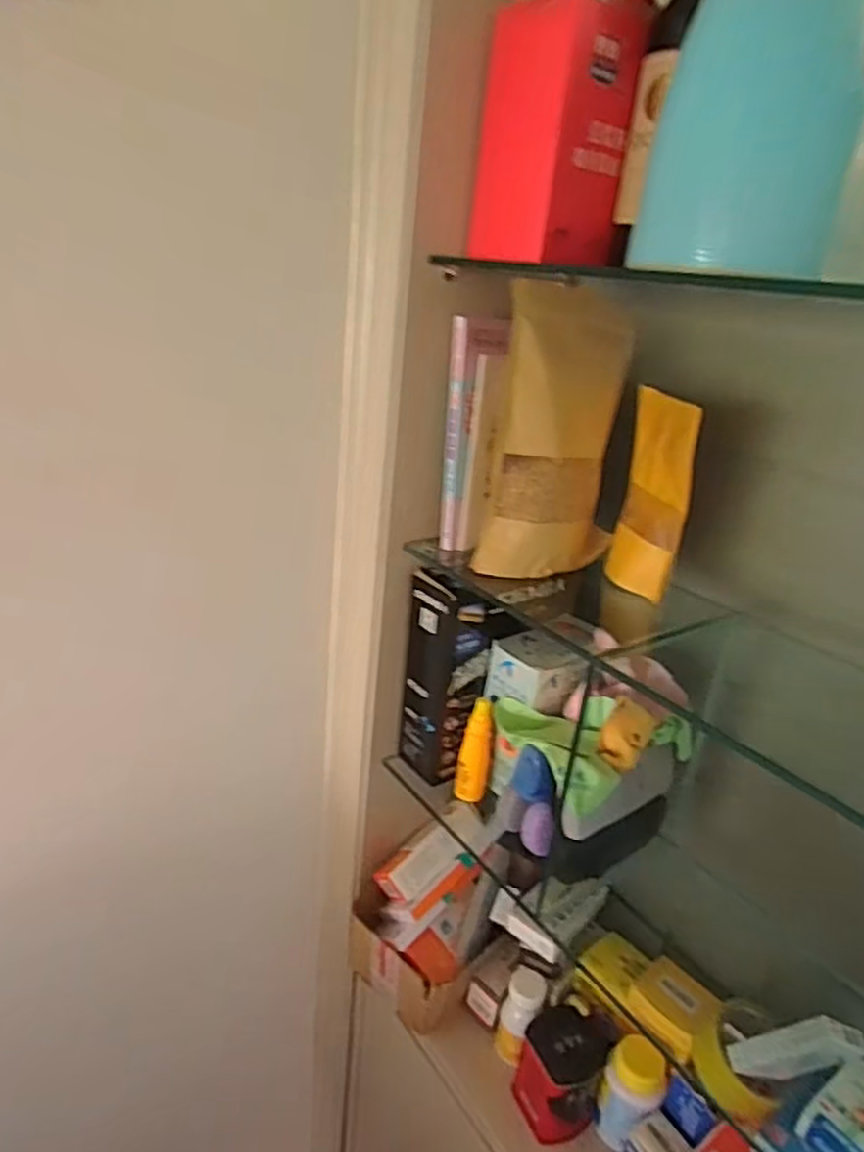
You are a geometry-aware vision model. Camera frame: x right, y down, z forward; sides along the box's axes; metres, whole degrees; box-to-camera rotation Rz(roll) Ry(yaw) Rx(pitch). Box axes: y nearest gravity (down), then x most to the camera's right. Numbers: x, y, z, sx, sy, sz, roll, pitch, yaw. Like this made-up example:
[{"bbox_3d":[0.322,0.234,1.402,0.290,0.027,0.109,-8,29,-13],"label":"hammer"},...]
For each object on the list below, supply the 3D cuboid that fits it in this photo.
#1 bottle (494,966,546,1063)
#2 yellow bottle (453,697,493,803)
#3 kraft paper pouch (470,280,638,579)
[{"bbox_3d":[0.100,0.499,0.815,0.041,0.103,0.054,15,24,19],"label":"bottle"},{"bbox_3d":[0.049,0.195,0.799,0.034,0.118,0.026,13,23,13],"label":"yellow bottle"},{"bbox_3d":[0.127,-0.135,0.701,0.073,0.254,0.161,25,29,37],"label":"kraft paper pouch"}]

